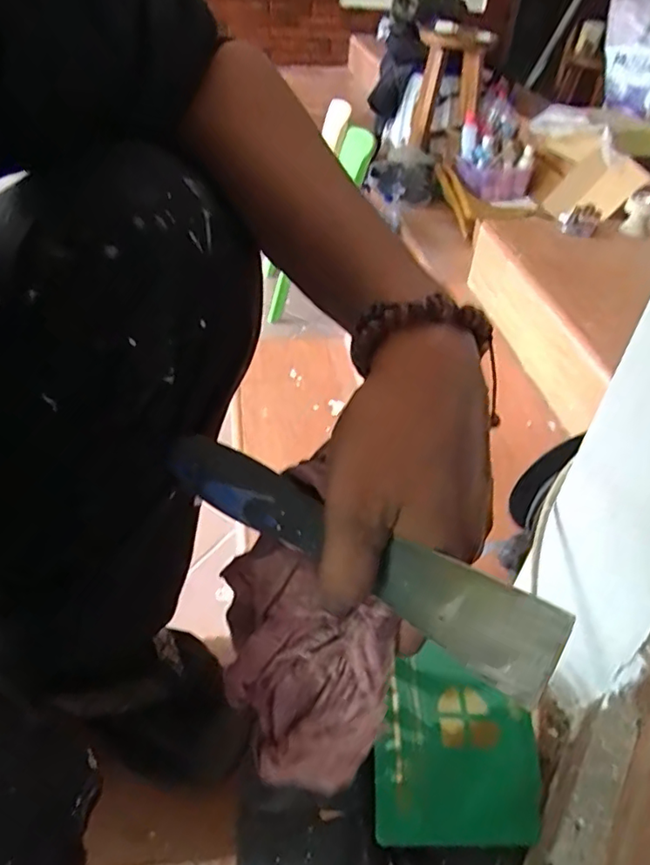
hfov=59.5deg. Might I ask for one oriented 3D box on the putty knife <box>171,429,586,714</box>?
[{"bbox_3d":[0.003,0.047,0.244,0.191,0.043,0.015,26,47,22],"label":"putty knife"}]

